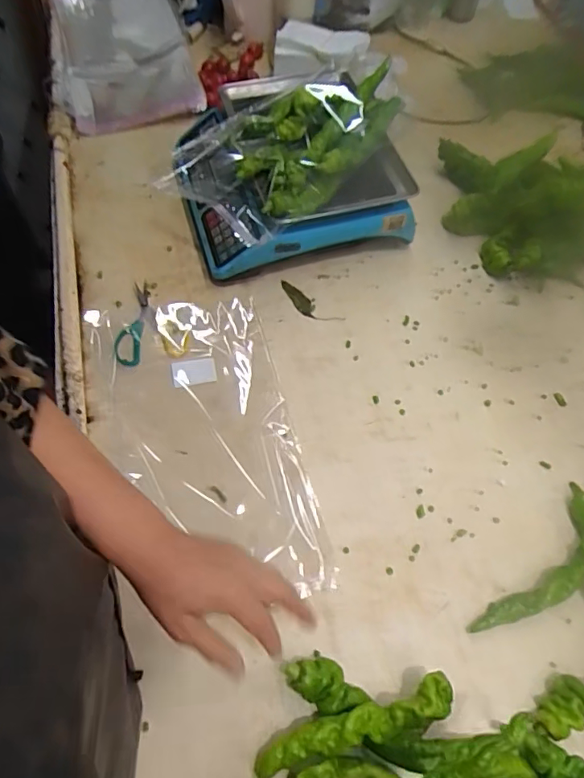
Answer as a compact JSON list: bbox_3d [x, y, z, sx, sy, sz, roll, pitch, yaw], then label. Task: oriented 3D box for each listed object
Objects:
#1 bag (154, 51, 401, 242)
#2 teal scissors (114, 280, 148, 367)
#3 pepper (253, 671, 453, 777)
[{"bbox_3d":[0.006,-0.364,0.739,0.227,0.088,0.358,39,66,18],"label":"bag"},{"bbox_3d":[-0.237,-0.097,0.747,0.038,0.010,0.149,-1,61,-2],"label":"teal scissors"},{"bbox_3d":[0.058,0.325,0.487,0.196,0.064,0.039,-15,62,-9],"label":"pepper"}]

